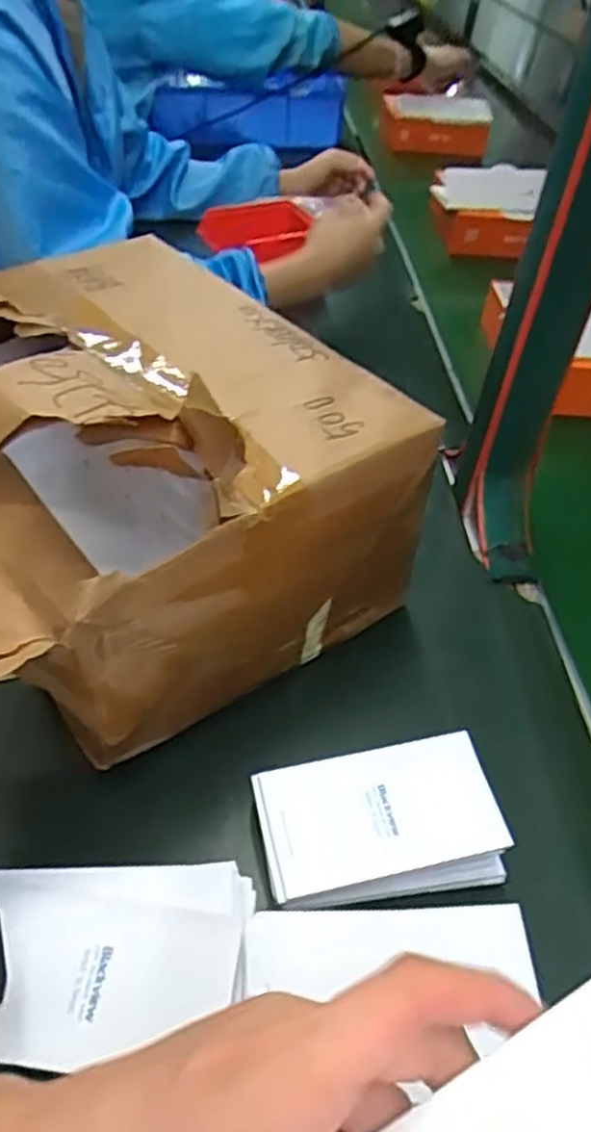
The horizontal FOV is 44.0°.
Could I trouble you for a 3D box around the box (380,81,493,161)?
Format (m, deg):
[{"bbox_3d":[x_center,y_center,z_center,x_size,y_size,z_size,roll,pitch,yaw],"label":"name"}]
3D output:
[{"bbox_3d":[0.267,-0.825,1.361,0.203,0.100,0.077,-9,46,-16],"label":"box"}]

